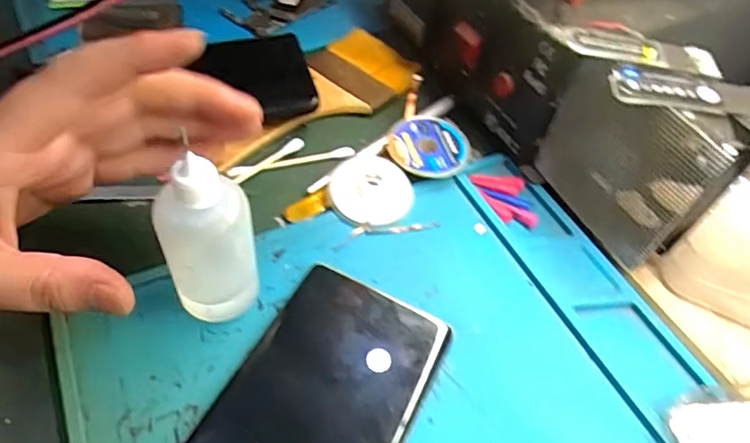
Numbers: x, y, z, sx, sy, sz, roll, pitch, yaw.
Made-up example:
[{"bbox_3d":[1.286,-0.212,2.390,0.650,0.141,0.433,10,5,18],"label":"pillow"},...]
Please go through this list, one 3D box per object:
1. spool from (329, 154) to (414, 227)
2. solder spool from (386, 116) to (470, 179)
[{"bbox_3d":[-0.002,-0.018,0.292,0.043,0.011,0.045,3,51,-3],"label":"spool"},{"bbox_3d":[0.030,-0.042,0.312,0.045,0.010,0.043,3,51,-3],"label":"solder spool"}]

